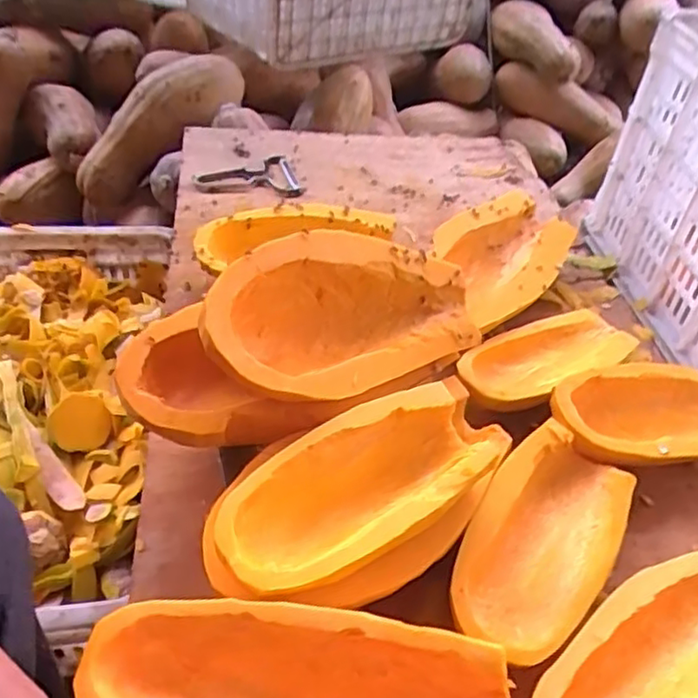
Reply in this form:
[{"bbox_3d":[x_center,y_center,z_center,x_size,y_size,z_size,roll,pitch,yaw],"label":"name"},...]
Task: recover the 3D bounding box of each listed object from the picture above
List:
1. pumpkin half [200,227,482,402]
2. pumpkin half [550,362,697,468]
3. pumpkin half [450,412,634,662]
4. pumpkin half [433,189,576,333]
[{"bbox_3d":[0.005,-0.029,0.534,0.255,0.104,0.112,-19,49,-23],"label":"pumpkin half"},{"bbox_3d":[0.291,0.067,0.626,0.207,0.066,0.100,-6,45,-11],"label":"pumpkin half"},{"bbox_3d":[0.153,0.149,0.518,0.101,0.050,0.191,26,48,21],"label":"pumpkin half"},{"bbox_3d":[0.177,-0.104,0.779,0.137,0.068,0.237,35,52,28],"label":"pumpkin half"}]

